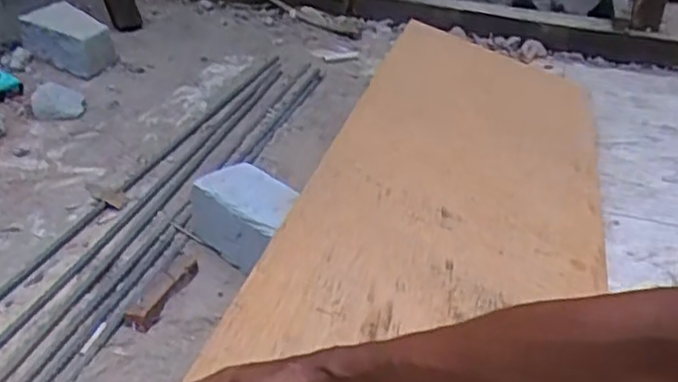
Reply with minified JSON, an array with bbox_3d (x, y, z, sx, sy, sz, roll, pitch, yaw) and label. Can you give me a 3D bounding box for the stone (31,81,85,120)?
[{"bbox_3d":[-0.560,-0.180,1.418,0.101,0.045,0.091,-8,32,-18],"label":"stone"}]

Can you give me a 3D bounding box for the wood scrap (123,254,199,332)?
[{"bbox_3d":[-0.232,0.126,0.950,0.046,0.033,0.147,9,31,11],"label":"wood scrap"}]

